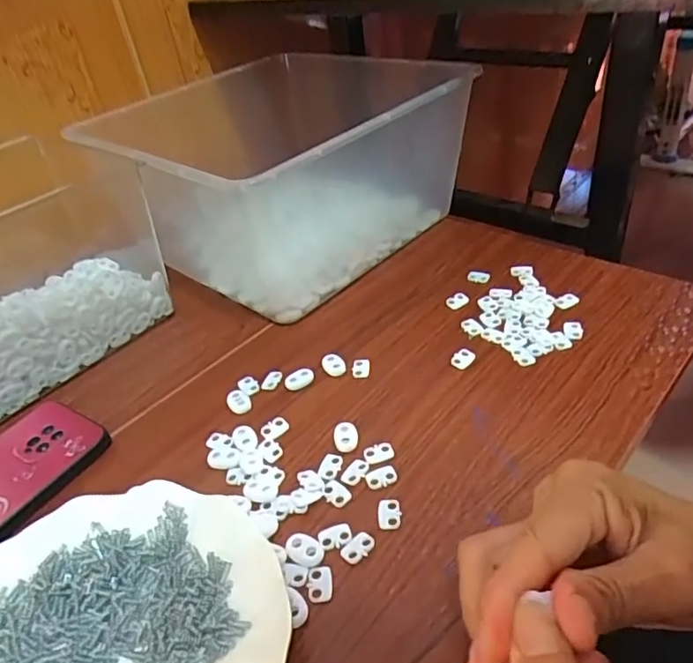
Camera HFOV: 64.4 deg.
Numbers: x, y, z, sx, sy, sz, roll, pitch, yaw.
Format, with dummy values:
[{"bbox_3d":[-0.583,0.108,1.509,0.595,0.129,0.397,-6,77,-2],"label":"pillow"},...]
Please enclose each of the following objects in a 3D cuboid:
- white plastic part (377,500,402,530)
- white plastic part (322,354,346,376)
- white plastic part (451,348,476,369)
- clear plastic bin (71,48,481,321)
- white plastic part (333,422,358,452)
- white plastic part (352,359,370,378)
[{"bbox_3d":[0.025,0.105,0.318,0.013,0.004,0.018,-4,39,4],"label":"white plastic part"},{"bbox_3d":[-0.010,0.026,0.425,0.014,0.008,0.022,-29,44,-24],"label":"white plastic part"},{"bbox_3d":[0.088,0.020,0.414,0.014,0.005,0.019,28,51,35],"label":"white plastic part"},{"bbox_3d":[-0.053,-0.187,0.586,0.312,0.144,0.311,25,49,34],"label":"clear plastic bin"},{"bbox_3d":[0.000,0.070,0.364,0.016,0.008,0.020,-10,39,-3],"label":"white plastic part"},{"bbox_3d":[0.011,0.028,0.422,0.013,0.004,0.016,-2,40,7],"label":"white plastic part"}]

